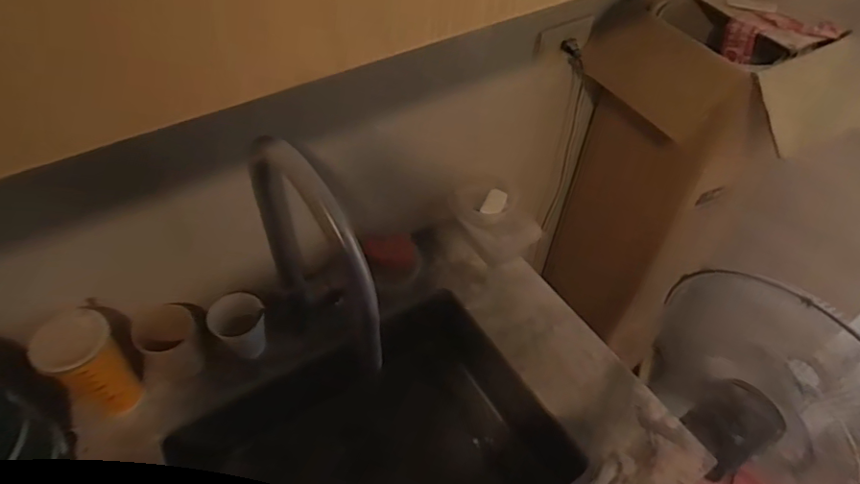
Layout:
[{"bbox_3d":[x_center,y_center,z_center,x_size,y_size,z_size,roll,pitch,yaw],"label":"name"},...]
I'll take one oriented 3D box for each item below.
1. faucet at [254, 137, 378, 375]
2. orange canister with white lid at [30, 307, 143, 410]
[{"bbox_3d":[-0.132,0.049,0.633,0.079,0.364,0.250,-18,53,-17],"label":"faucet"},{"bbox_3d":[-0.436,0.156,0.693,0.077,0.158,0.090,-36,60,-28],"label":"orange canister with white lid"}]

